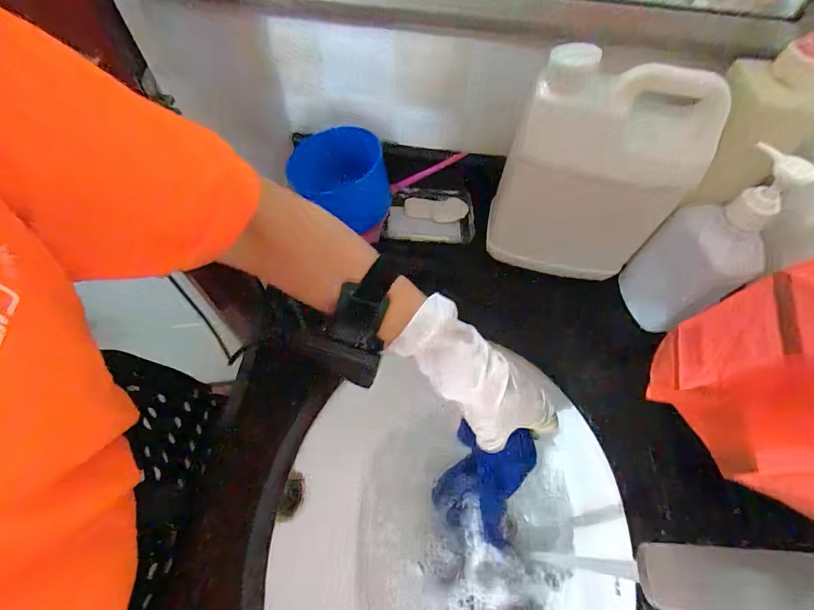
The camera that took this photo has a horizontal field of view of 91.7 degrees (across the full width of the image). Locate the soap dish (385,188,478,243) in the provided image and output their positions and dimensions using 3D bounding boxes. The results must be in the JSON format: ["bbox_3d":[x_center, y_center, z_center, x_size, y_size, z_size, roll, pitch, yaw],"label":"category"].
[{"bbox_3d":[0.030,-0.111,0.504,0.111,0.029,0.073,4,61,0],"label":"soap dish"}]

